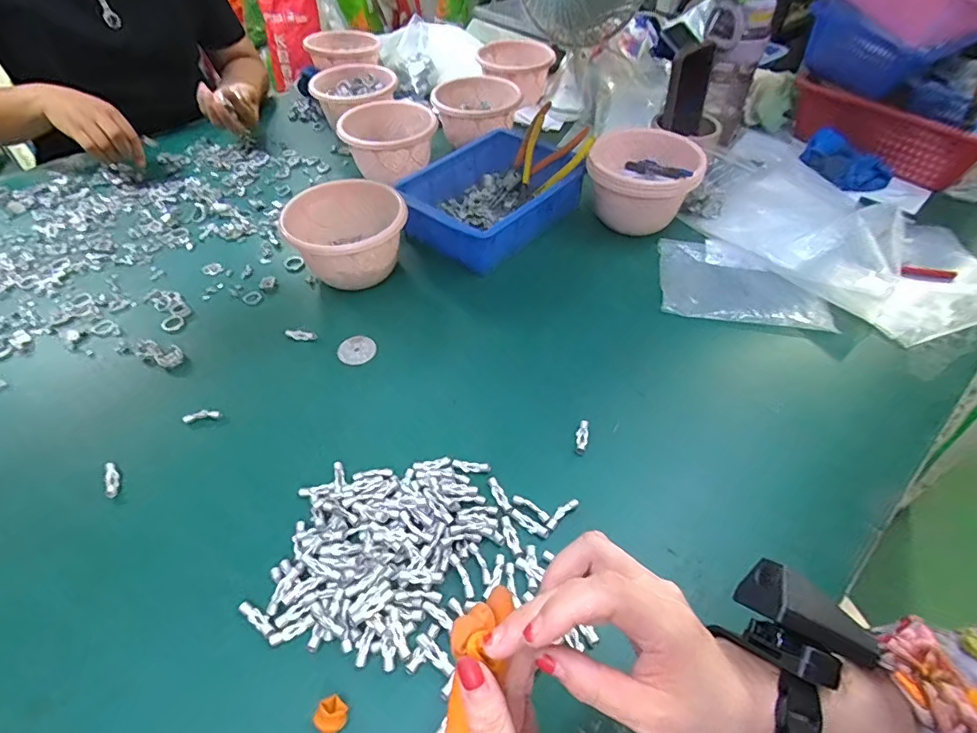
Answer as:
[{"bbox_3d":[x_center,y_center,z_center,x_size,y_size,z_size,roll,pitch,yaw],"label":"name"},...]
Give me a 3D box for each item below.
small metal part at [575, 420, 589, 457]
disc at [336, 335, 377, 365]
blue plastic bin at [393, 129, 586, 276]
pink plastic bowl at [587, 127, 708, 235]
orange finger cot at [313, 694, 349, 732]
[{"bbox_3d":[0.092,0.070,0.479,0.012,0.011,0.036,8,49,7],"label":"small metal part"},{"bbox_3d":[-0.151,-0.019,0.562,0.038,0.005,0.043,28,55,23],"label":"disc"},{"bbox_3d":[0.007,-0.242,0.703,0.182,0.072,0.251,32,56,25],"label":"blue plastic bin"},{"bbox_3d":[0.219,-0.260,0.685,0.134,0.089,0.145,0,49,0],"label":"pink plastic bowl"},{"bbox_3d":[-0.105,0.235,0.329,0.019,0.014,0.020,0,49,0],"label":"orange finger cot"}]

